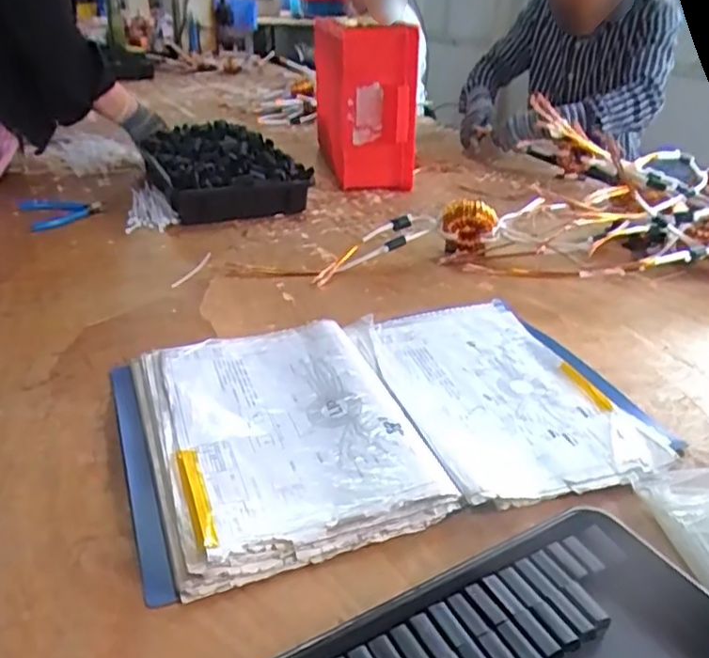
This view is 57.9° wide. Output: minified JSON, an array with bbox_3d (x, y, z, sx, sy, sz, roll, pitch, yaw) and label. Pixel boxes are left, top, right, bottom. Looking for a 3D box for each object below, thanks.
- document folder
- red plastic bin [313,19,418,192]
[{"bbox_3d":[0.023,0.072,0.618,0.464,0.029,0.310,-10,31,-20],"label":"document folder"},{"bbox_3d":[0.012,-0.458,1.298,0.165,0.289,0.344,-4,29,-11],"label":"red plastic bin"}]

